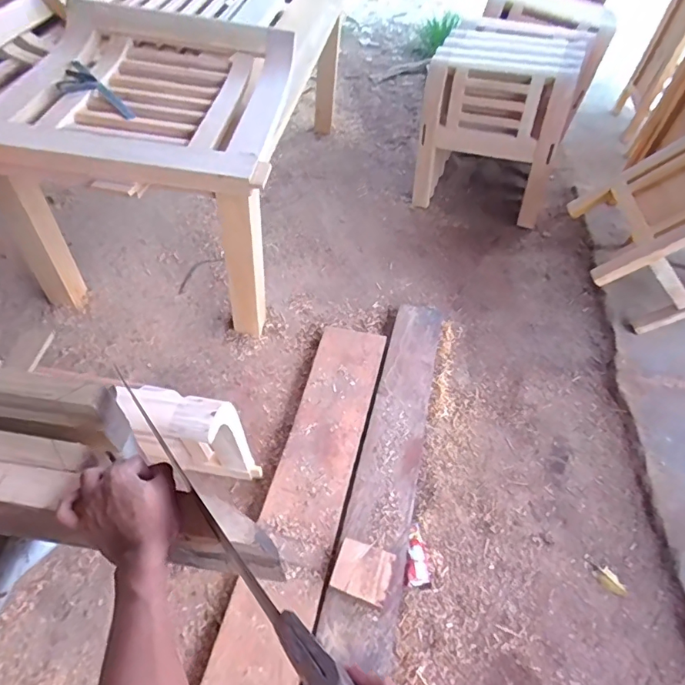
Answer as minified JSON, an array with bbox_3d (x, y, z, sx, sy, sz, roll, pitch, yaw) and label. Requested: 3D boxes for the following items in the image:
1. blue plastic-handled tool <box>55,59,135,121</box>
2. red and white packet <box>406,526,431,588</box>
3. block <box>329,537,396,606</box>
[{"bbox_3d":[-0.651,-0.642,1.243,0.118,0.036,0.282,-33,61,-28],"label":"blue plastic-handled tool"},{"bbox_3d":[0.210,0.600,1.361,0.065,0.017,0.151,6,51,-2],"label":"red and white packet"},{"bbox_3d":[0.054,0.591,1.255,0.136,0.051,0.132,18,52,8],"label":"block"}]

